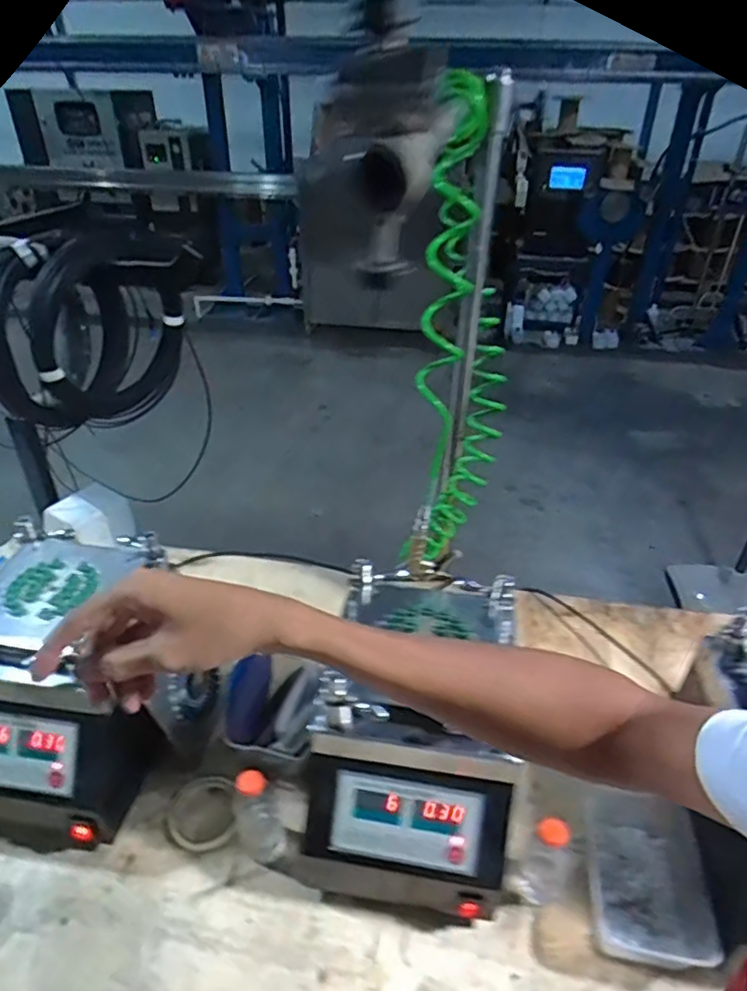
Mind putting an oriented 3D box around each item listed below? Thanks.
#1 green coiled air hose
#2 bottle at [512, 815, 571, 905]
[{"bbox_3d":[0.118,-0.187,0.864,0.103,0.671,0.202,19,40,25],"label":"green coiled air hose"},{"bbox_3d":[0.201,0.408,0.678,0.060,0.135,0.056,20,40,26],"label":"bottle"}]

